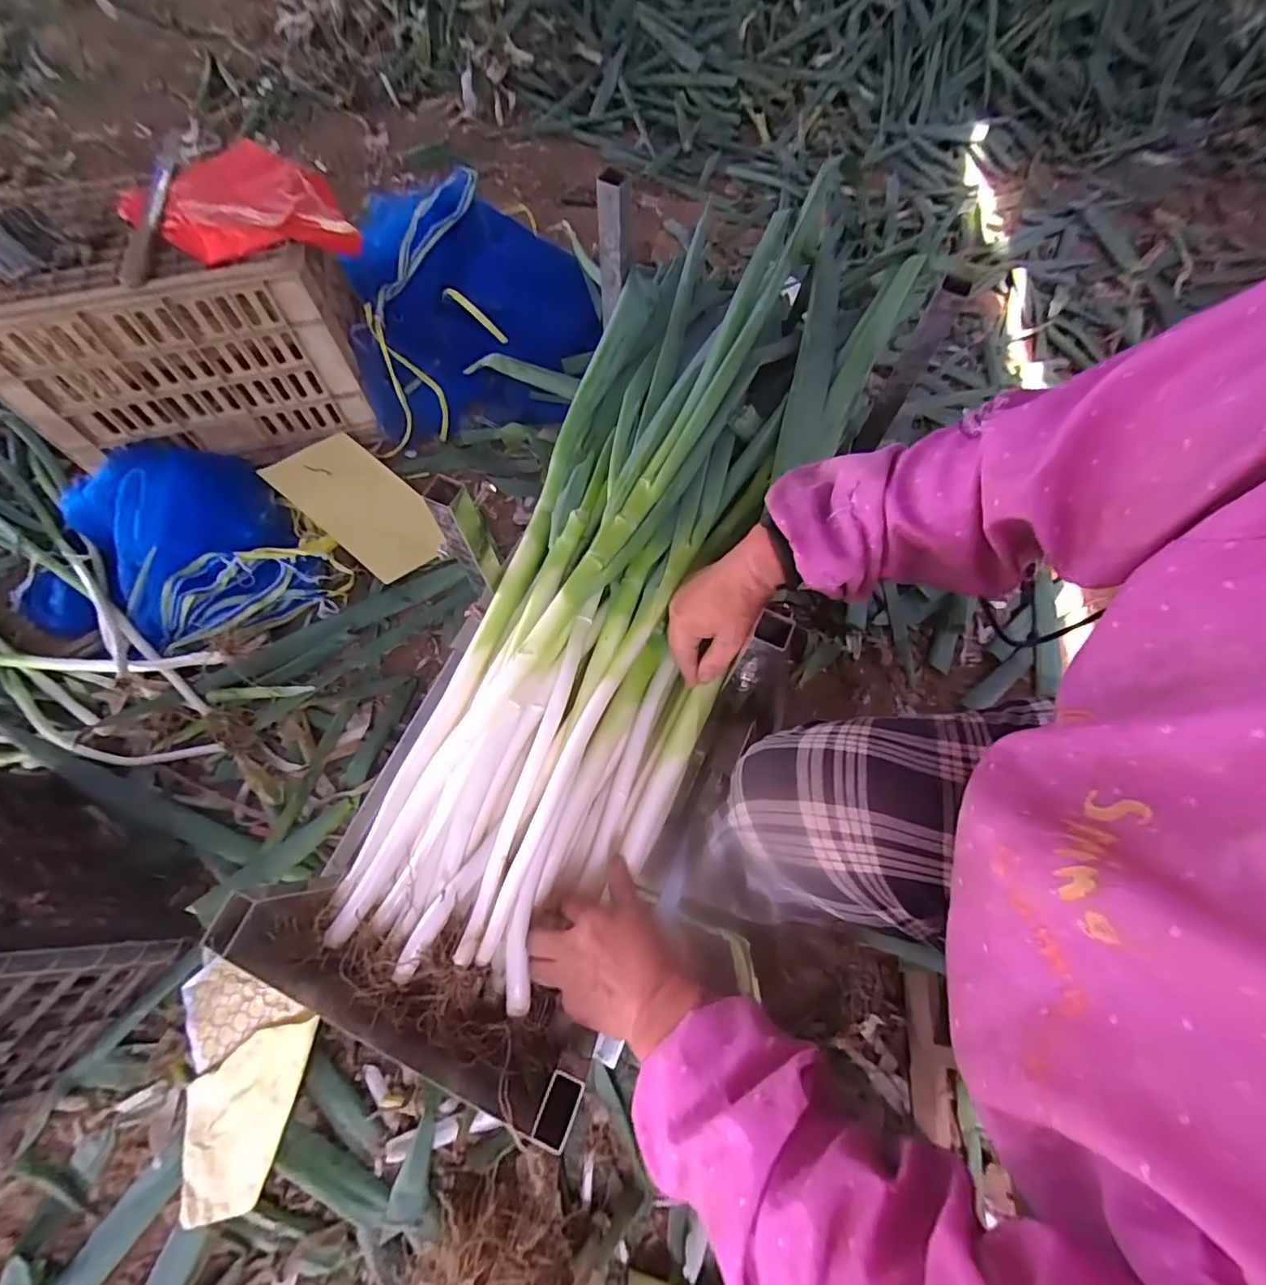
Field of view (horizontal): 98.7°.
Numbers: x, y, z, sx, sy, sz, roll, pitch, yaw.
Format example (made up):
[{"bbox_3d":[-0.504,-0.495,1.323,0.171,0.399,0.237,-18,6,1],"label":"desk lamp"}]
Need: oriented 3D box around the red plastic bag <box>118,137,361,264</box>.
[{"bbox_3d":[-0.582,-0.636,0.811,0.250,0.081,0.246,33,68,15],"label":"red plastic bag"}]

